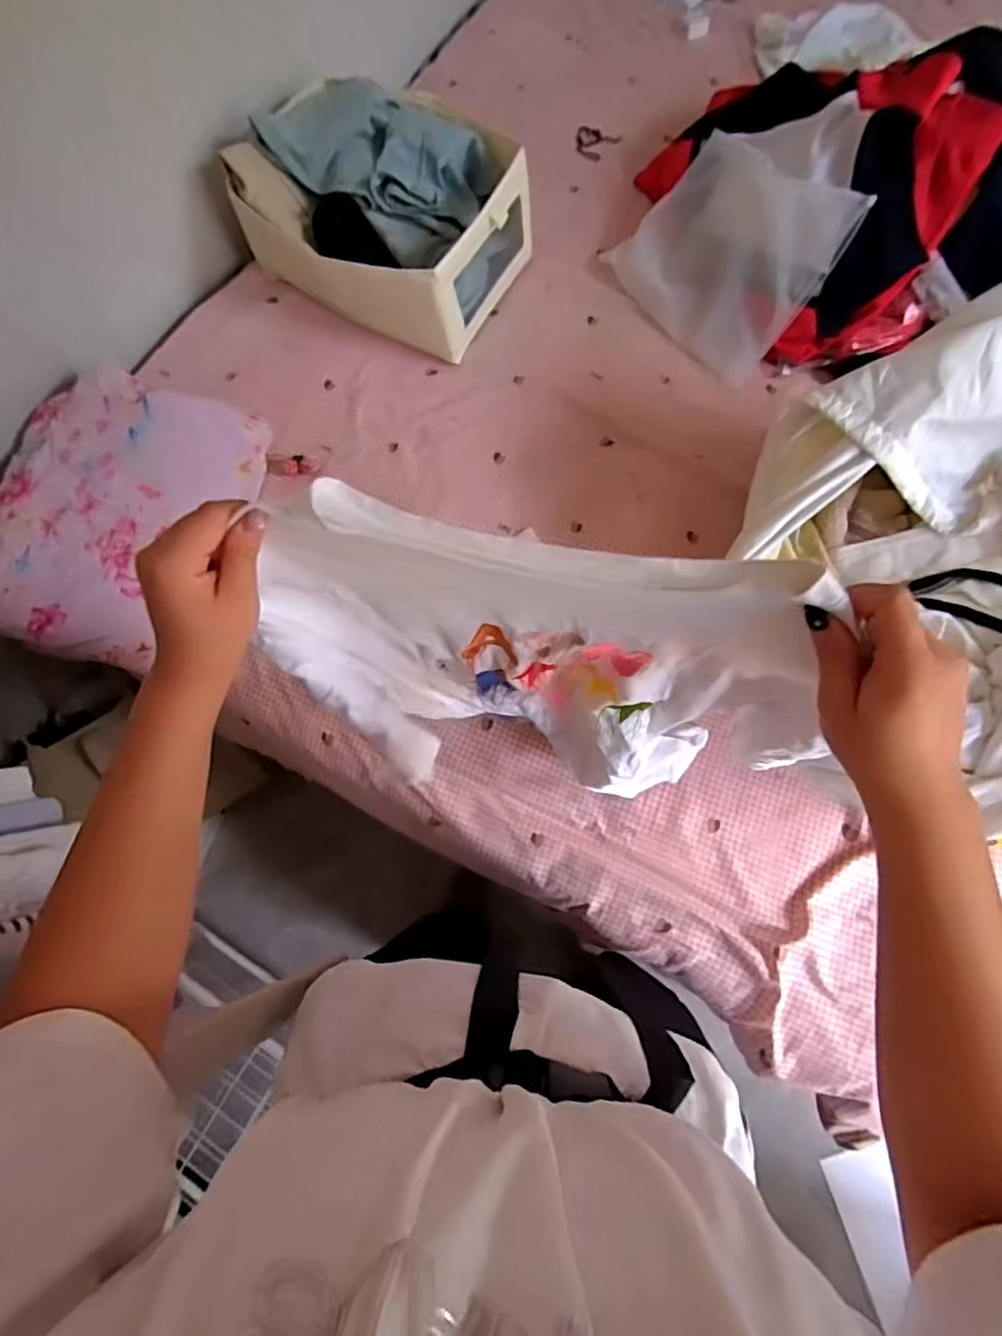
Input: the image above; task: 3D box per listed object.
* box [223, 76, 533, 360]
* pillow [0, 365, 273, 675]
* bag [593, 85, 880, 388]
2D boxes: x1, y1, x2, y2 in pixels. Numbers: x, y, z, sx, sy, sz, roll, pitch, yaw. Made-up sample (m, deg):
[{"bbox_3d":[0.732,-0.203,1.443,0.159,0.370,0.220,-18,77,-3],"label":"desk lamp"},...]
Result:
[{"bbox_3d":[-0.173,-0.711,0.948,0.391,0.170,0.324,27,75,10],"label":"box"},{"bbox_3d":[-0.517,-0.205,0.817,0.315,0.110,0.387,6,73,4],"label":"pillow"},{"bbox_3d":[0.376,-0.670,0.913,0.319,0.081,0.358,50,118,15],"label":"bag"}]

